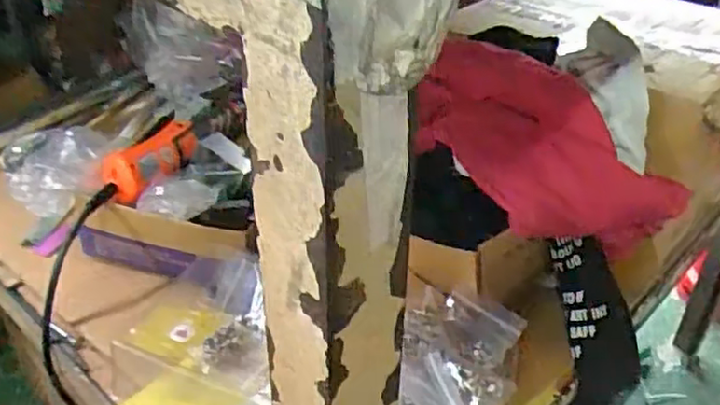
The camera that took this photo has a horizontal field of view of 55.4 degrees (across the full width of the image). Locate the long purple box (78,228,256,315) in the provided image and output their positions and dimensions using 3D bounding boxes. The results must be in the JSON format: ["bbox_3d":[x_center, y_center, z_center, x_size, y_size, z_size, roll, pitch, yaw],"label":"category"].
[{"bbox_3d":[-0.168,0.055,0.607,0.179,0.053,0.024,16,39,20],"label":"long purple box"}]

